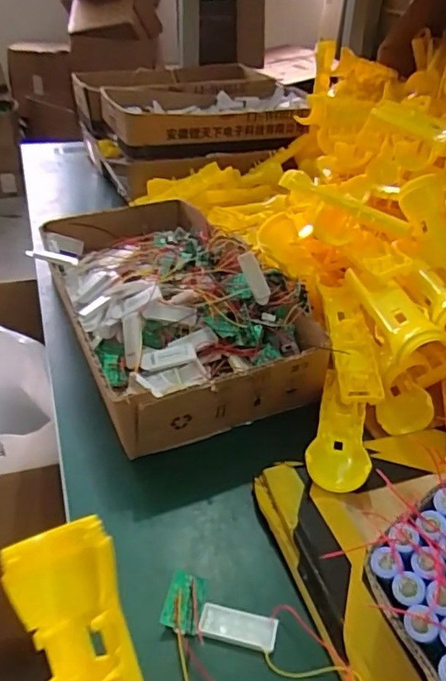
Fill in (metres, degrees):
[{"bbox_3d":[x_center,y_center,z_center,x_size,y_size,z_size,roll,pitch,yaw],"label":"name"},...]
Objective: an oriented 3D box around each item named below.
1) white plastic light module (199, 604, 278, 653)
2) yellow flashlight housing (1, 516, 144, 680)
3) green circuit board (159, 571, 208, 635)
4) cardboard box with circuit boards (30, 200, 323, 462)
[{"bbox_3d":[0.010,0.193,0.363,0.051,0.006,0.021,7,34,8],"label":"white plastic light module"},{"bbox_3d":[-0.048,0.154,0.219,0.040,0.037,0.153,-17,74,-25],"label":"yellow flashlight housing"},{"bbox_3d":[-0.026,0.178,0.367,0.025,0.004,0.035,19,61,-3],"label":"green circuit board"},{"bbox_3d":[-0.077,-0.053,0.644,0.239,0.083,0.428,-16,38,-25],"label":"cardboard box with circuit boards"}]

